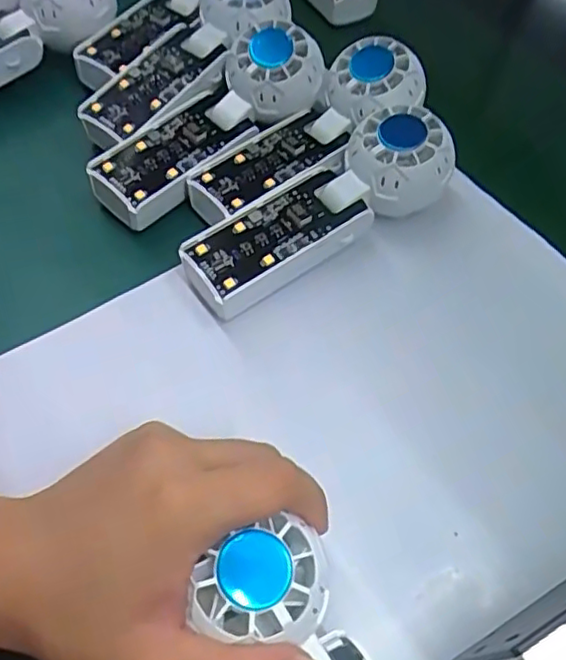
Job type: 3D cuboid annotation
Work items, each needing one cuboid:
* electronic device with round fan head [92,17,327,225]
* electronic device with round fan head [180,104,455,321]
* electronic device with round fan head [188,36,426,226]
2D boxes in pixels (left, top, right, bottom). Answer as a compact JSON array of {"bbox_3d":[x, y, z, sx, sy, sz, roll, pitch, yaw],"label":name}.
[{"bbox_3d":[-0.046,-0.137,0.391,0.171,0.045,0.066,-39,69,-24],"label":"electronic device with round fan head"},{"bbox_3d":[0.024,-0.074,0.360,0.175,0.046,0.057,-27,65,-19],"label":"electronic device with round fan head"},{"bbox_3d":[0.015,-0.123,0.392,0.168,0.032,0.051,-39,68,-10],"label":"electronic device with round fan head"}]

